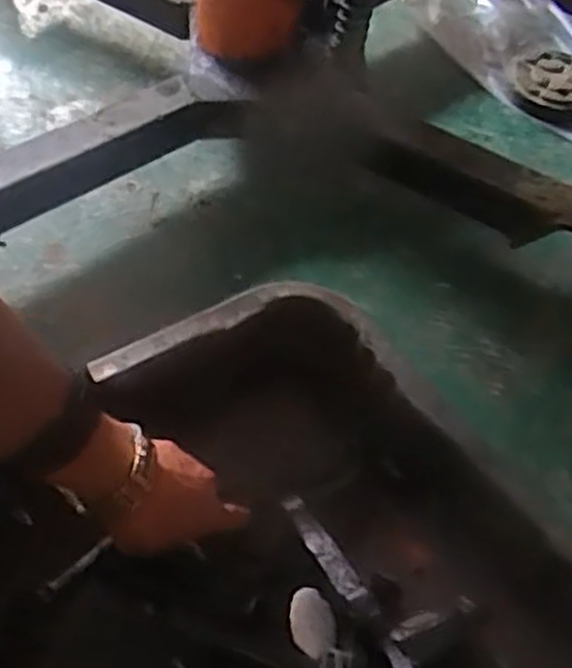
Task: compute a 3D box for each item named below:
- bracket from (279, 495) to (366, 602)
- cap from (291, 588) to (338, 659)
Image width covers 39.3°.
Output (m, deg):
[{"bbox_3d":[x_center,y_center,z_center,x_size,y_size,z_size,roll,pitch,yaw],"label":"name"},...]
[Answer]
[{"bbox_3d":[0.025,0.153,0.583,0.019,0.013,0.099,-23,45,-19],"label":"bracket"},{"bbox_3d":[0.019,0.209,0.575,0.032,0.017,0.047,-3,54,-6],"label":"cap"}]

